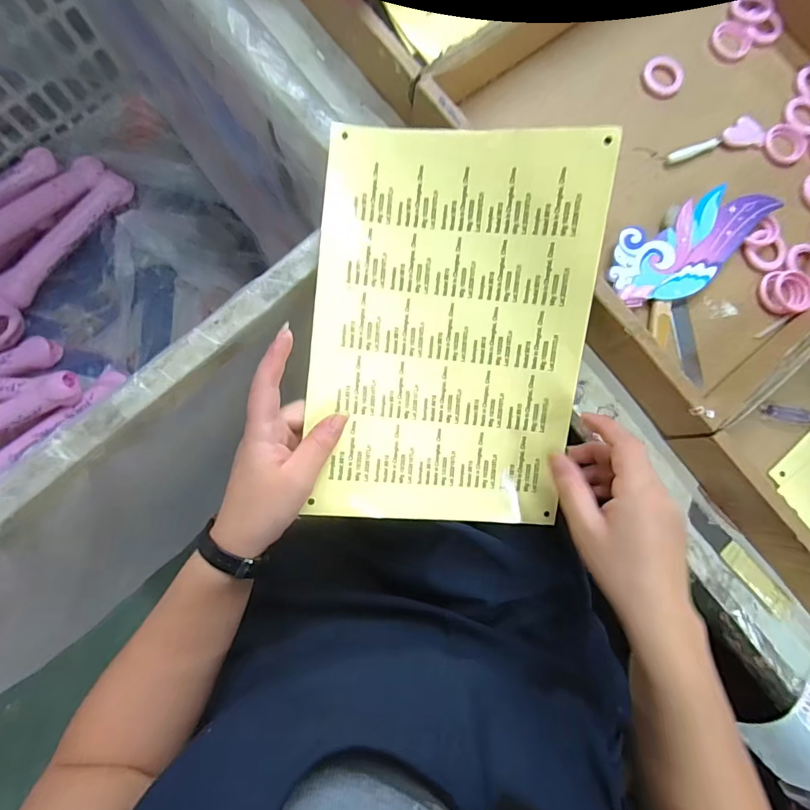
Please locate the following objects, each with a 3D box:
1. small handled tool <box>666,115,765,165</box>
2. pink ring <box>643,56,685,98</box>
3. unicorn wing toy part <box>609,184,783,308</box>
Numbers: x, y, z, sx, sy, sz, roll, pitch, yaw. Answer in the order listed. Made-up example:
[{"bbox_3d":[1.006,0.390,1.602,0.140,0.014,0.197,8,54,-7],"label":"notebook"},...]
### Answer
[{"bbox_3d":[0.279,-0.241,0.413,0.097,0.006,0.029,-14,84,-5],"label":"small handled tool"},{"bbox_3d":[0.238,-0.301,0.418,0.037,0.012,0.030,37,82,1],"label":"pink ring"},{"bbox_3d":[0.247,-0.136,0.389,0.158,0.015,0.069,-25,85,-6],"label":"unicorn wing toy part"}]

